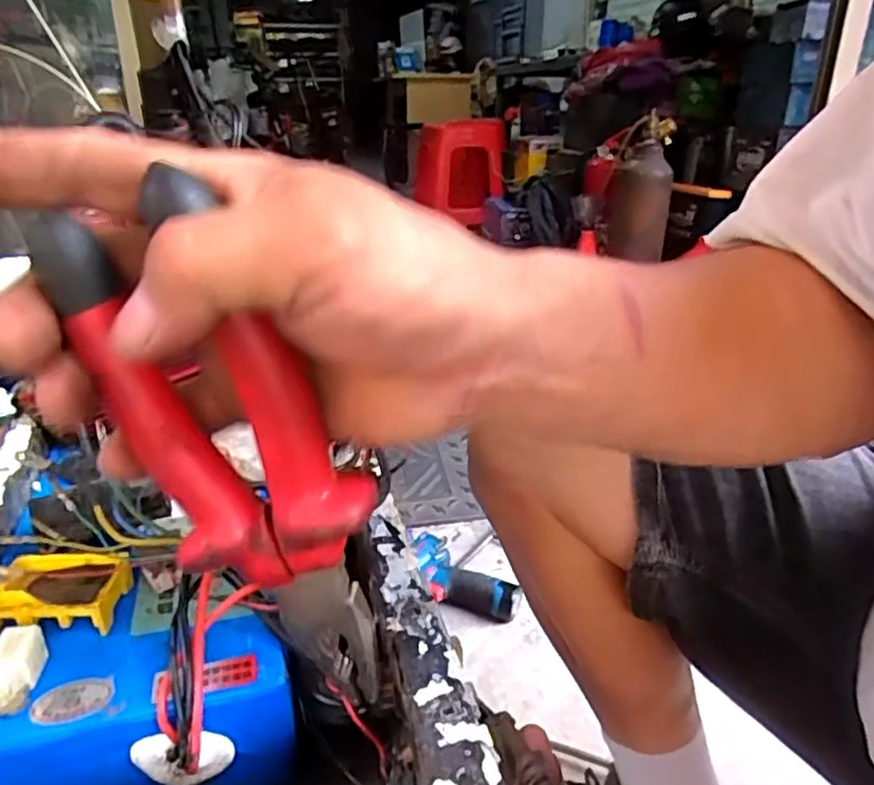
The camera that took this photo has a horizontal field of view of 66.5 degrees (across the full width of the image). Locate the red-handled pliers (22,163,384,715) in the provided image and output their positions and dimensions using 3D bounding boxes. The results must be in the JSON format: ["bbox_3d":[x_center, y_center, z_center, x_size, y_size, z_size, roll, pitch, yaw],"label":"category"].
[{"bbox_3d":[-0.059,0.028,0.218,0.061,0.187,0.017,-21,21,12],"label":"red-handled pliers"}]

